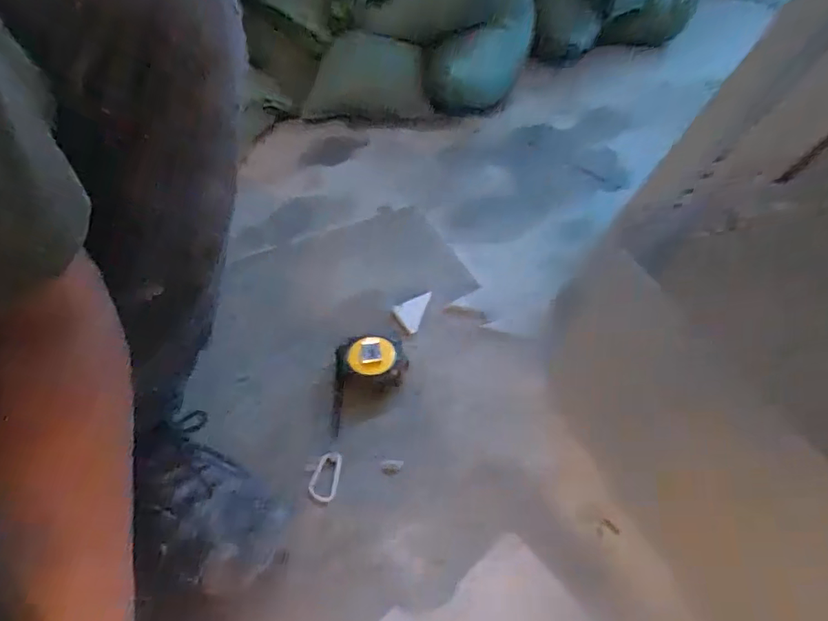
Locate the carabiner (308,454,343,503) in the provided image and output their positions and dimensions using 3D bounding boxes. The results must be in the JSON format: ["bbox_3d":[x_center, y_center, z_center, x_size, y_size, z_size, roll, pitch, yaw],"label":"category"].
[{"bbox_3d":[-0.095,0.176,0.547,0.029,0.008,0.050,5,47,6],"label":"carabiner"}]

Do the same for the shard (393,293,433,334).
[{"bbox_3d":[-0.005,-0.003,0.688,0.039,0.008,0.064,22,63,-3],"label":"shard"}]

